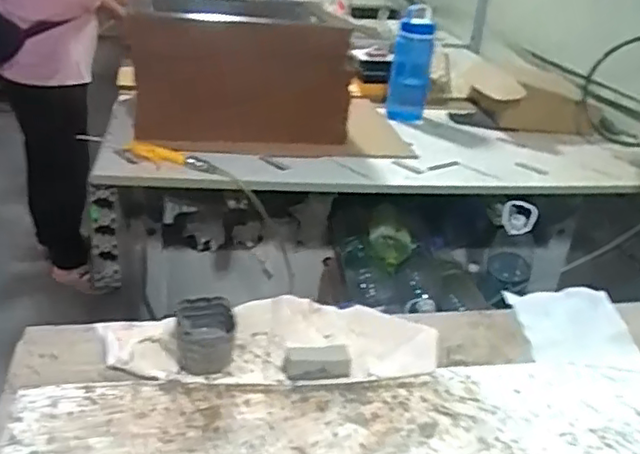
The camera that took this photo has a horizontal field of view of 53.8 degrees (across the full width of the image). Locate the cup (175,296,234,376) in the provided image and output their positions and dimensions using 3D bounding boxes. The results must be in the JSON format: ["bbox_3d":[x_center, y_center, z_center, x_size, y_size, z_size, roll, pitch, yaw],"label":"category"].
[{"bbox_3d":[-0.125,0.121,0.689,0.064,0.065,0.074,-1,28,-13],"label":"cup"}]

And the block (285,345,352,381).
[{"bbox_3d":[-0.002,0.149,0.691,0.070,0.024,0.029,2,27,-7],"label":"block"}]

